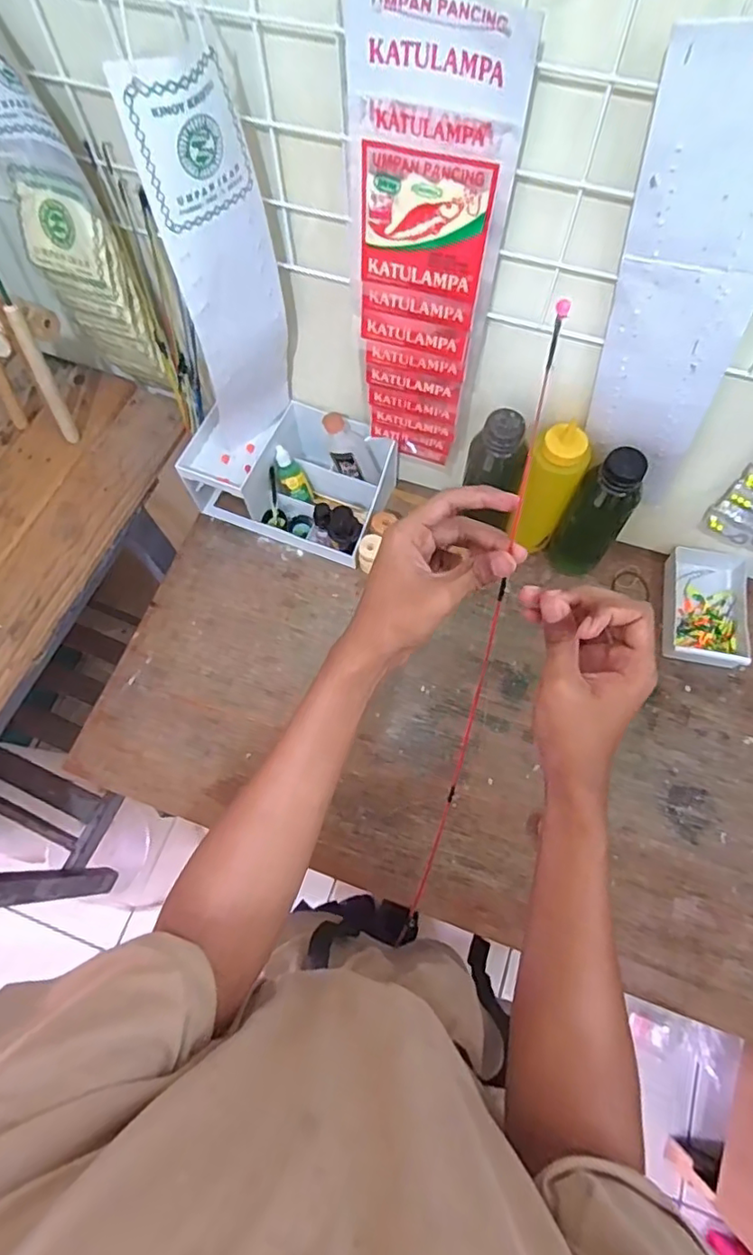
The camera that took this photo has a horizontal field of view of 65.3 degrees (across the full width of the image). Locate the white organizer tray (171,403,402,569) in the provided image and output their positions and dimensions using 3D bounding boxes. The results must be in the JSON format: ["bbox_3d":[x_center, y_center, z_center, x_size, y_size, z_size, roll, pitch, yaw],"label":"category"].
[{"bbox_3d":[-0.102,-0.197,0.746,0.221,0.115,0.171,27,72,12],"label":"white organizer tray"}]

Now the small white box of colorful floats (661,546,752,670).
[{"bbox_3d":[0.396,-0.028,0.707,0.092,0.028,0.147,9,69,6],"label":"small white box of colorful floats"}]

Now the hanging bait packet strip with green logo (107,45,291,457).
[{"bbox_3d":[-0.138,-0.301,0.546,0.096,0.367,0.063,-30,70,-10],"label":"hanging bait packet strip with green logo"}]

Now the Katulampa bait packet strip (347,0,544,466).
[{"bbox_3d":[0.042,-0.284,0.516,0.114,0.389,0.026,18,70,9],"label":"Katulampa bait packet strip"}]

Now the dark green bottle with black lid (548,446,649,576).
[{"bbox_3d":[0.247,-0.124,0.663,0.060,0.186,0.053,27,72,12],"label":"dark green bottle with black lid"}]

